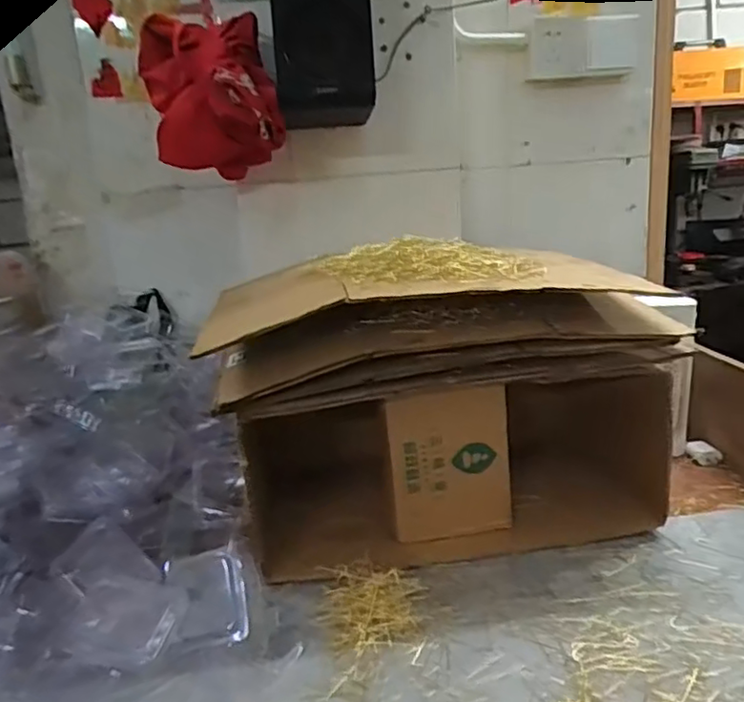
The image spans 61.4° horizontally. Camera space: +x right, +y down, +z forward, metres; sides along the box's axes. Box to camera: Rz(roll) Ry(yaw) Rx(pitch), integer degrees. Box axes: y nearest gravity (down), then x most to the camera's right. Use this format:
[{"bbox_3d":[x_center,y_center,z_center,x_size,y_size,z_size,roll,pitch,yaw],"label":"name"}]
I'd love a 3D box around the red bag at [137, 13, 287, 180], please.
[{"bbox_3d":[-0.210,-0.334,0.811,0.137,0.190,0.197,-10,16,-22],"label":"red bag"}]

